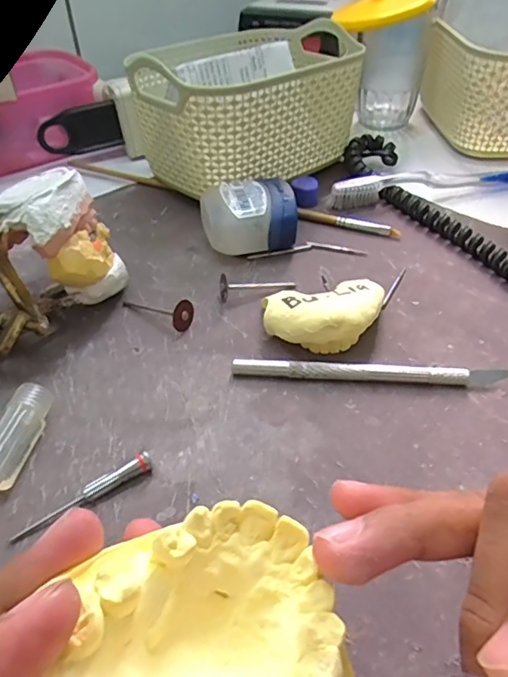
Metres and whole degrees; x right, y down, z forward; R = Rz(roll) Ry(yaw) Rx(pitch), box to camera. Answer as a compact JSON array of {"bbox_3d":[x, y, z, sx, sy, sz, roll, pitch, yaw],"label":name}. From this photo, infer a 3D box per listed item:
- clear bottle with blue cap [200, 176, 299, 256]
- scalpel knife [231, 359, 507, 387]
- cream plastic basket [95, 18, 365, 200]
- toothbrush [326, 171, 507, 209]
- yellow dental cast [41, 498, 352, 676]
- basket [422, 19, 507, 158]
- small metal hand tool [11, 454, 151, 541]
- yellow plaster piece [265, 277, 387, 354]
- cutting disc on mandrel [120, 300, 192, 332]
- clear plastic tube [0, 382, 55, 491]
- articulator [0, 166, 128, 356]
[{"bbox_3d":[-0.004,-0.080,0.348,0.060,0.036,0.050,-4,44,-3],"label":"clear bottle with blue cap"},{"bbox_3d":[0.057,0.018,0.262,0.134,0.009,0.007,1,44,3],"label":"scalpel knife"},{"bbox_3d":[-0.002,-0.176,0.410,0.170,0.089,0.117,-34,52,-29],"label":"cream plastic basket"},{"bbox_3d":[0.146,-0.119,0.396,0.187,0.019,0.011,-10,44,-8],"label":"toothbrush"},{"bbox_3d":[-0.006,0.064,0.113,0.063,0.023,0.058,18,47,19],"label":"yellow dental cast"},{"bbox_3d":[0.215,-0.230,0.464,0.122,0.087,0.170,7,44,9],"label":"basket"},{"bbox_3d":[-0.069,0.064,0.216,0.059,0.009,0.006,-25,49,-23],"label":"small metal hand tool"},{"bbox_3d":[0.038,-0.010,0.279,0.063,0.027,0.040,-4,44,-2],"label":"yellow plaster piece"},{"bbox_3d":[-0.056,-0.017,0.303,0.047,0.015,0.014,15,45,33],"label":"cutting disc on mandrel"},{"bbox_3d":[-0.104,0.043,0.233,0.015,0.019,0.046,9,45,11],"label":"clear plastic tube"},{"bbox_3d":[-0.118,-0.039,0.281,0.094,0.073,0.084,-18,46,-16],"label":"articulator"}]

